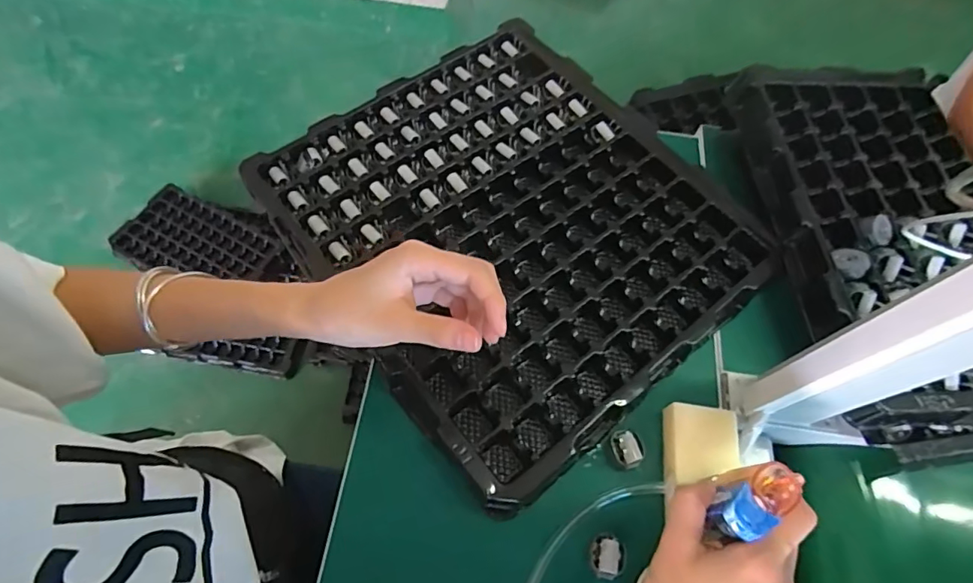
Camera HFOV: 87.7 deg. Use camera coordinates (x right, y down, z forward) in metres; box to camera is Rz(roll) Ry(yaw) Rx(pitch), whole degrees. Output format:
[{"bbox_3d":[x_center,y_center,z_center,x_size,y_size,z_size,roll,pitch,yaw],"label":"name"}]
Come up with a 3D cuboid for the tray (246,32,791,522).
[{"bbox_3d":[0.023,-0.071,0.472,0.346,0.028,0.383,-35,71,-18],"label":"tray"}]

